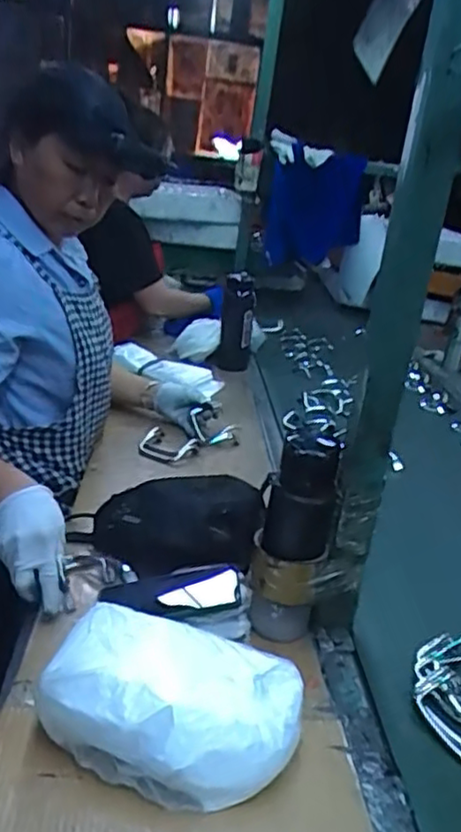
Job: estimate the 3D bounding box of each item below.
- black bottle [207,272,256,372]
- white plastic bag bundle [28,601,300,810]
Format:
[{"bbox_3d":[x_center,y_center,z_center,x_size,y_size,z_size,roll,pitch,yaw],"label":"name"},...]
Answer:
[{"bbox_3d":[0.009,-0.237,1.663,0.095,0.221,0.088,8,21,2],"label":"black bottle"},{"bbox_3d":[-0.049,0.252,0.584,0.206,0.085,0.125,13,21,13],"label":"white plastic bag bundle"}]

